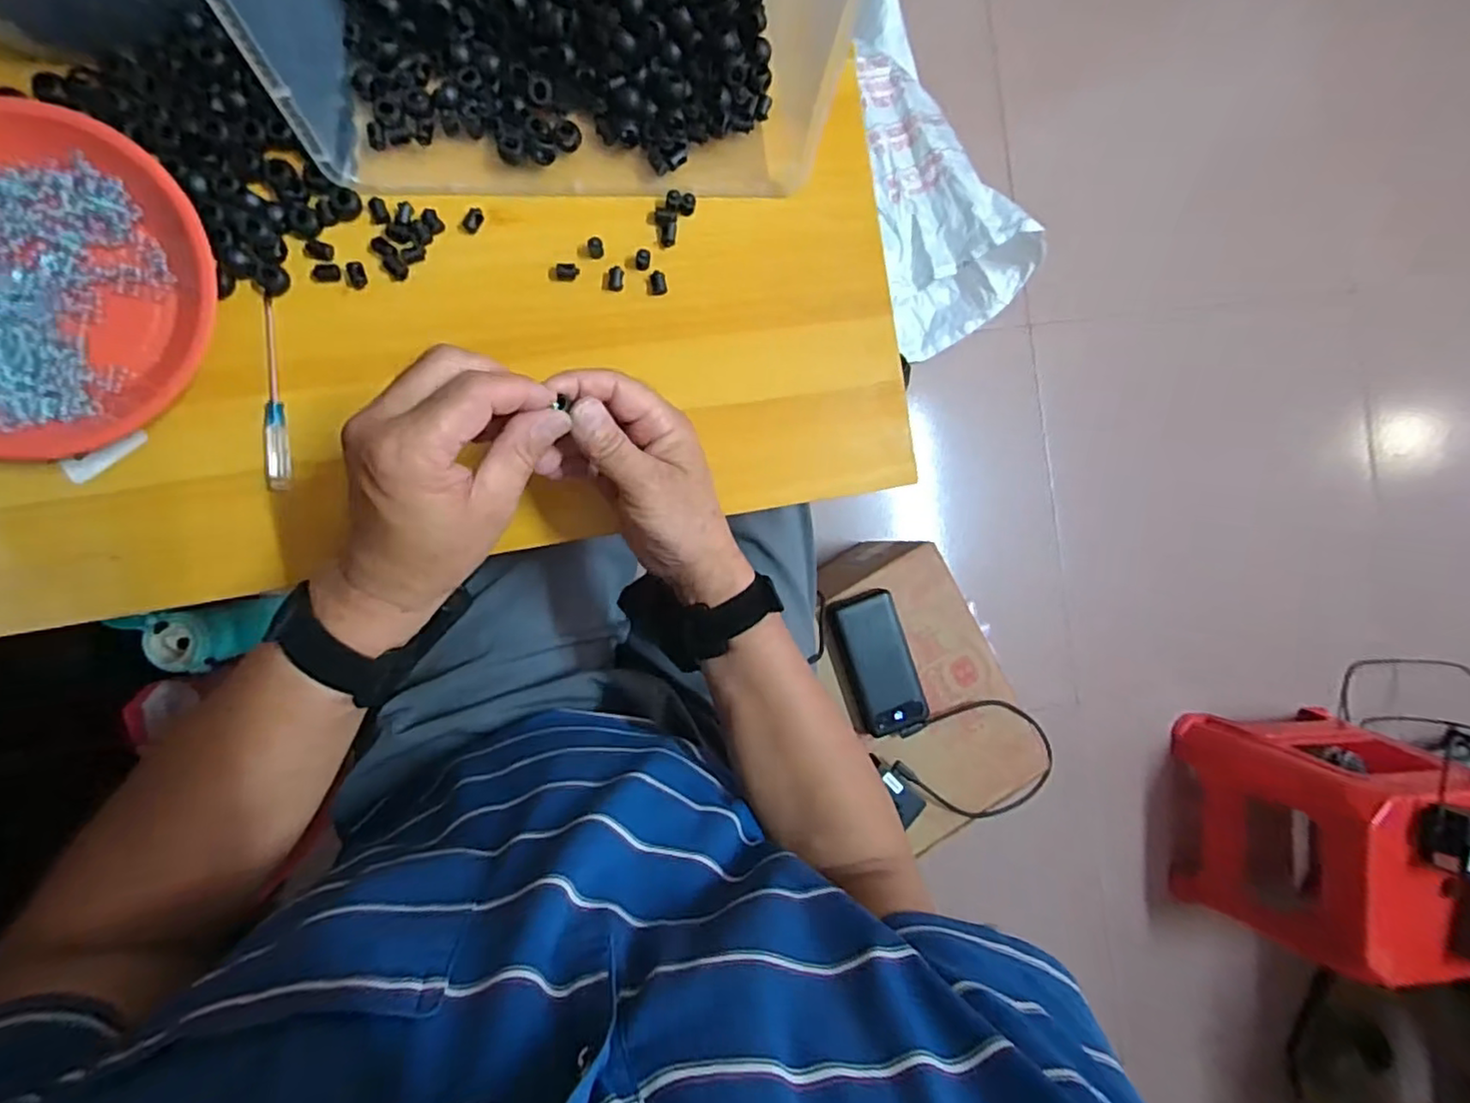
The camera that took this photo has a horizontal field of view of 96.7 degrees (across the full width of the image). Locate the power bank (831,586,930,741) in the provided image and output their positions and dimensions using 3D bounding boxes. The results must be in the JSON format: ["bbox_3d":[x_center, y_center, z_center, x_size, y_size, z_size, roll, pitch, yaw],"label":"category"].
[{"bbox_3d":[0.167,0.126,0.744,0.083,0.024,0.162,-19,93,-7],"label":"power bank"}]

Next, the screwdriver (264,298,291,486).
[{"bbox_3d":[-0.288,-0.099,0.410,0.013,0.008,0.120,-2,91,-8],"label":"screwdriver"}]

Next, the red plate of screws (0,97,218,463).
[{"bbox_3d":[-0.412,-0.157,0.381,0.183,0.027,0.192,0,90,-8],"label":"red plate of screws"}]

